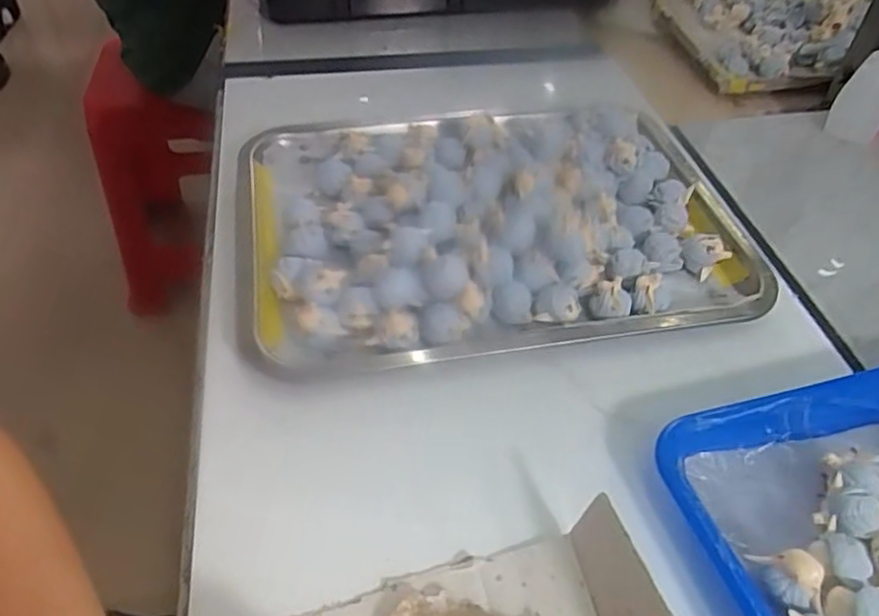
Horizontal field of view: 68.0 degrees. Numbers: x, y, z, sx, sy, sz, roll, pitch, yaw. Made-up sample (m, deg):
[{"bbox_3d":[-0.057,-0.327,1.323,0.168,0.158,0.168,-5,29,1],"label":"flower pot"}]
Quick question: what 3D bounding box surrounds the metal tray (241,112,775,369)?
[{"bbox_3d":[0.043,-0.076,0.465,0.347,0.036,0.242,-5,47,-7],"label":"metal tray"}]

